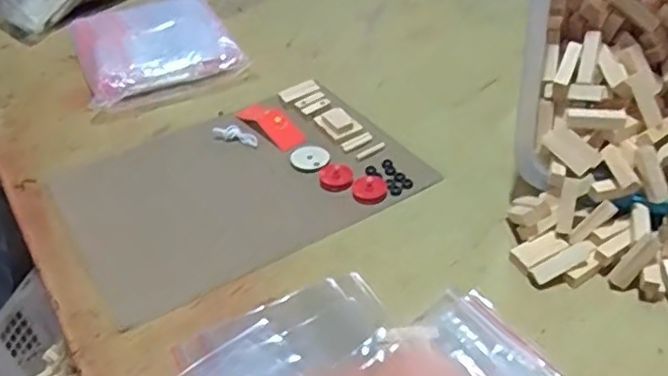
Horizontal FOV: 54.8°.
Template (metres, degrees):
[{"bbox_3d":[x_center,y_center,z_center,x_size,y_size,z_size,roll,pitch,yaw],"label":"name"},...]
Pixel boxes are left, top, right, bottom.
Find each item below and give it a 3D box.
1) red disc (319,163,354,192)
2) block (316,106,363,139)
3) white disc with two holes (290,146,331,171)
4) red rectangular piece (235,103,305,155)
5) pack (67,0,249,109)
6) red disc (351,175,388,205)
[{"bbox_3d":[0.002,-0.010,0.561,0.029,0.006,0.030,-4,40,3],"label":"red disc"},{"bbox_3d":[0.005,-0.061,0.619,0.028,0.010,0.041,-25,43,-21],"label":"block"},{"bbox_3d":[-0.021,-0.027,0.587,0.034,0.005,0.032,-4,40,3],"label":"white disc with two holes"},{"bbox_3d":[-0.060,-0.063,0.631,0.031,0.009,0.084,-31,46,-27],"label":"red rectangular piece"},{"bbox_3d":[-0.209,-0.167,0.751,0.169,0.042,0.174,-20,42,-16],"label":"pack"},{"bbox_3d":[0.030,0.001,0.545,0.029,0.004,0.034,-8,40,-2],"label":"red disc"}]

